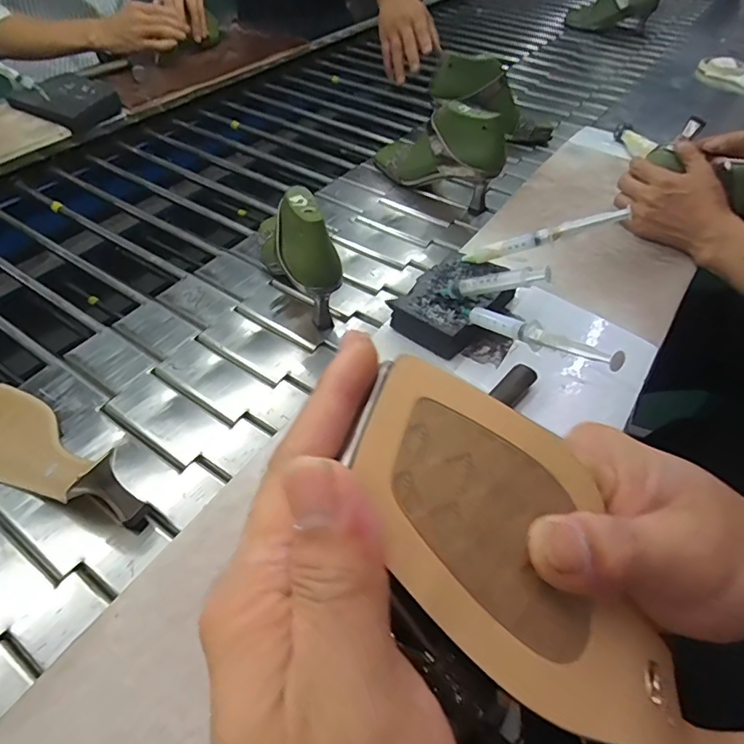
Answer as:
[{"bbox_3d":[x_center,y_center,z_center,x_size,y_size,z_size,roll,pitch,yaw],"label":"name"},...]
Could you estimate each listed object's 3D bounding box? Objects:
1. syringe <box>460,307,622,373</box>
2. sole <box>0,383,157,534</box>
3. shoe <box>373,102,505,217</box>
[{"bbox_3d":[0.132,-0.032,0.434,0.012,0.020,0.174,-24,28,-21],"label":"syringe"},{"bbox_3d":[-0.305,0.072,0.461,0.238,0.054,0.075,29,54,23],"label":"sole"},{"bbox_3d":[0.102,-0.353,0.801,0.227,0.147,0.080,30,53,18],"label":"shoe"}]

